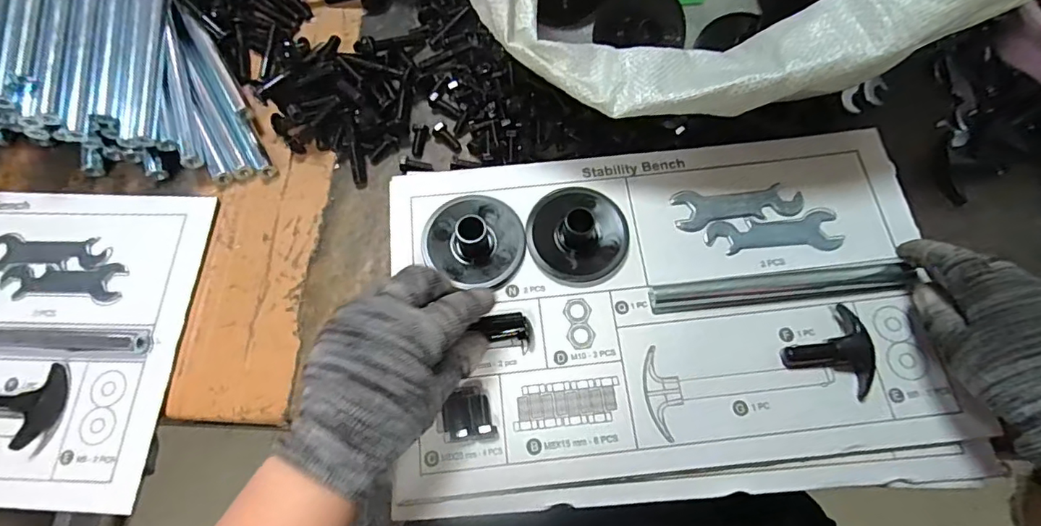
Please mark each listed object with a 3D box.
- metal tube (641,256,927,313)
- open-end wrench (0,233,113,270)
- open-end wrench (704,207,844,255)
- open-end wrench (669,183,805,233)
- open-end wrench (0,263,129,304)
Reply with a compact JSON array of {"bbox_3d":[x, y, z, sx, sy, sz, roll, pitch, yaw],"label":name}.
[{"bbox_3d":[0.173,0.015,0.367,0.168,0.014,0.022,-6,72,3],"label":"metal tube"},{"bbox_3d":[-0.358,-0.008,0.410,0.093,0.004,0.028,0,70,2],"label":"open-end wrench"},{"bbox_3d":[0.177,-0.020,0.377,0.092,0.004,0.030,-7,70,-1],"label":"open-end wrench"},{"bbox_3d":[0.157,-0.042,0.386,0.091,0.004,0.030,-5,70,0],"label":"open-end wrench"},{"bbox_3d":[-0.341,0.014,0.402,0.093,0.004,0.030,2,70,2],"label":"open-end wrench"}]

